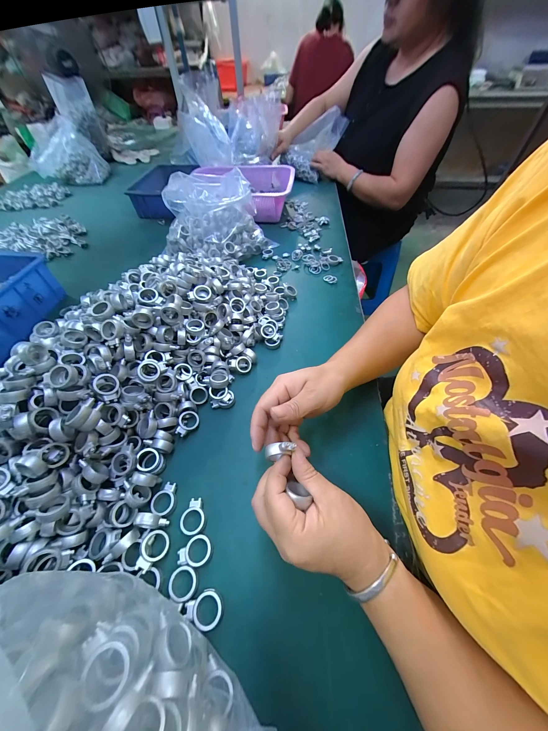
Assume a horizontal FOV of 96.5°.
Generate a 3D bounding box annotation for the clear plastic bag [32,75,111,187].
[{"bbox_3d":[-0.738,-0.847,0.903,0.186,0.168,0.416,-6,74,-2],"label":"clear plastic bag"}]

